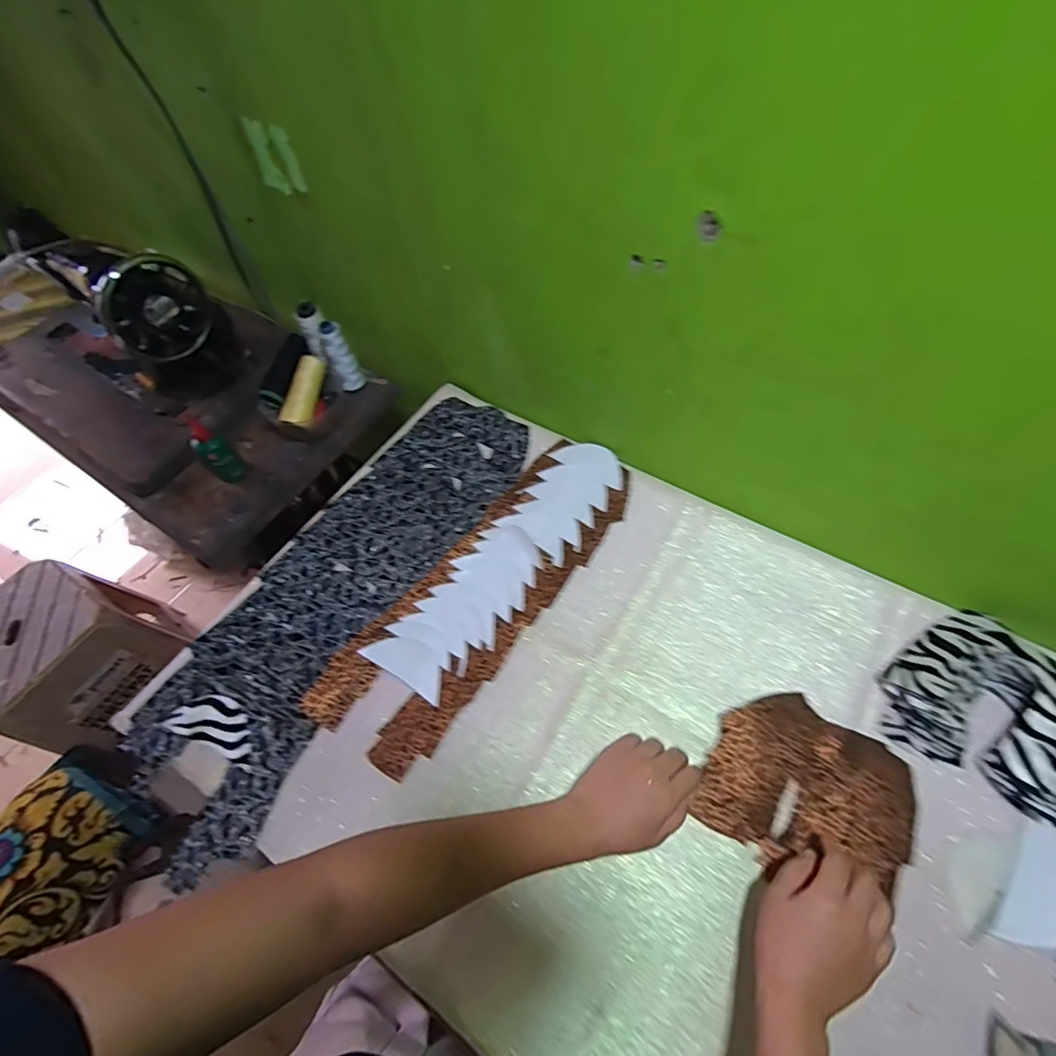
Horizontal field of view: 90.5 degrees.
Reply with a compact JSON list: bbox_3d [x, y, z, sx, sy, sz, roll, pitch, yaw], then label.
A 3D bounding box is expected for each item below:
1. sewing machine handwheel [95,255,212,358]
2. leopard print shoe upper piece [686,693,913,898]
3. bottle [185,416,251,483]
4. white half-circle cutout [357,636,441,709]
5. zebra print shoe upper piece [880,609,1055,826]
[{"bbox_3d":[-0.511,-0.301,0.720,0.039,0.145,0.134,33,82,8],"label":"sewing machine handwheel"},{"bbox_3d":[0.267,0.251,0.501,0.174,0.023,0.148,27,64,19],"label":"leopard print shoe upper piece"},{"bbox_3d":[-0.436,-0.108,0.729,0.032,0.105,0.041,34,67,22],"label":"bottle"},{"bbox_3d":[-0.136,0.152,0.599,0.107,0.006,0.047,28,64,19],"label":"white half-circle cutout"},{"bbox_3d":[0.457,0.171,0.509,0.180,0.060,0.157,31,65,20],"label":"zebra print shoe upper piece"}]

